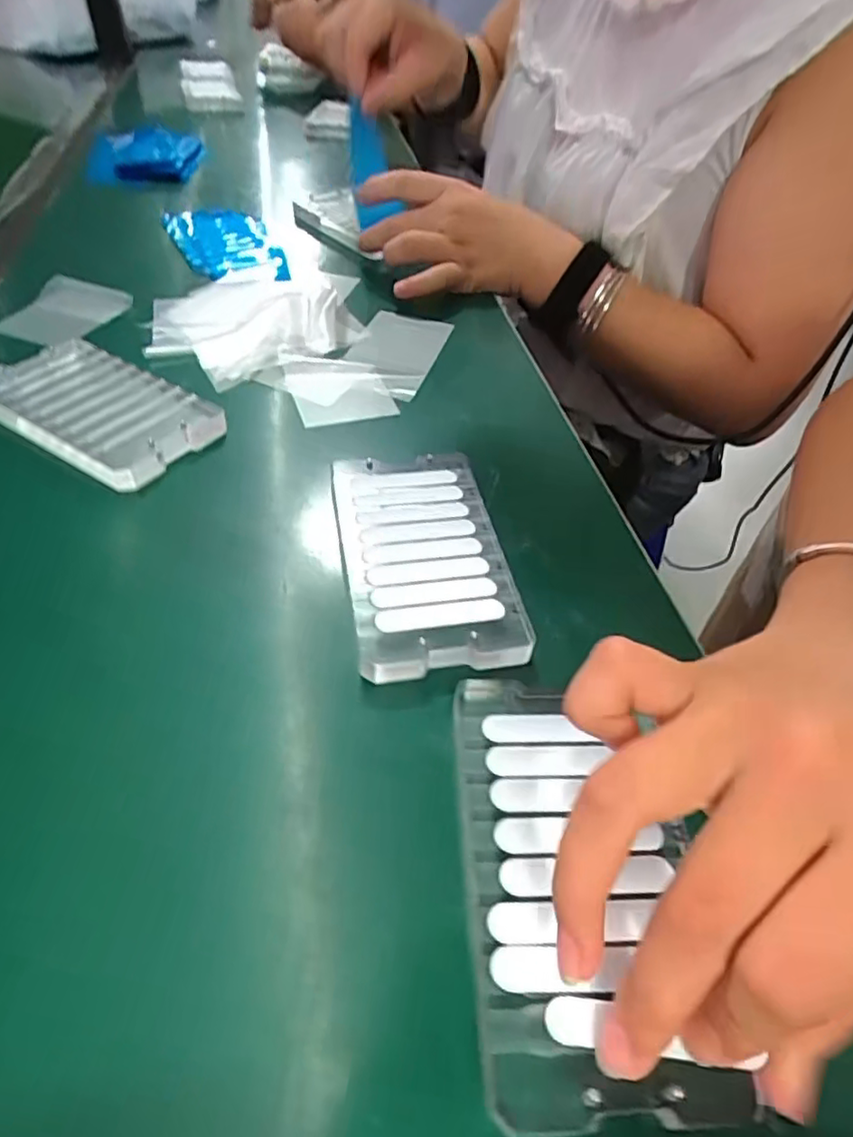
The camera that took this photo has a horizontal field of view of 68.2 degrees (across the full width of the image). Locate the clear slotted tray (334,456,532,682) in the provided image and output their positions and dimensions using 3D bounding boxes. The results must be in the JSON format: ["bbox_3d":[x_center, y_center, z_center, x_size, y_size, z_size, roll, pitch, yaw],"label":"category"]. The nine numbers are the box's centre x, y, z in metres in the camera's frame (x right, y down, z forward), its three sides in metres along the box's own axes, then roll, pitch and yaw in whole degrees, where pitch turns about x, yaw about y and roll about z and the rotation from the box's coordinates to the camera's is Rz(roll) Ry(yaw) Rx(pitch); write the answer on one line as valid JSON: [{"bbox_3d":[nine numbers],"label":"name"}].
[{"bbox_3d":[-0.002,-0.007,0.278,0.068,0.015,0.120,-6,47,-10],"label":"clear slotted tray"}]

